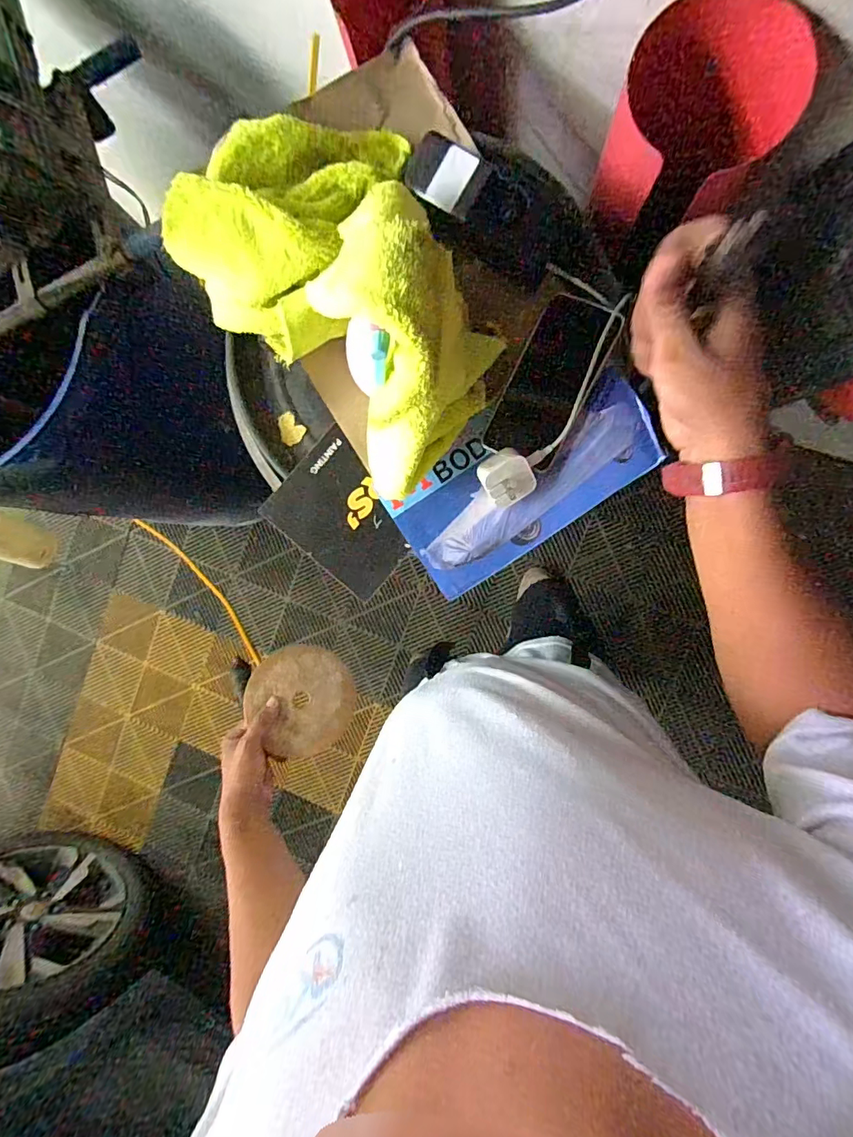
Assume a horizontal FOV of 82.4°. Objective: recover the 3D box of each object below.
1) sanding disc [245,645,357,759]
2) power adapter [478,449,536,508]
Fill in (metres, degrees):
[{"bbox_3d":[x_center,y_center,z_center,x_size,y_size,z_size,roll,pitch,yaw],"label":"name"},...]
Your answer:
[{"bbox_3d":[-0.171,0.180,0.668,0.142,0.010,0.141,4,73,-15],"label":"sanding disc"},{"bbox_3d":[0.080,-0.091,0.487,0.048,0.040,0.050,-32,88,8],"label":"power adapter"}]

